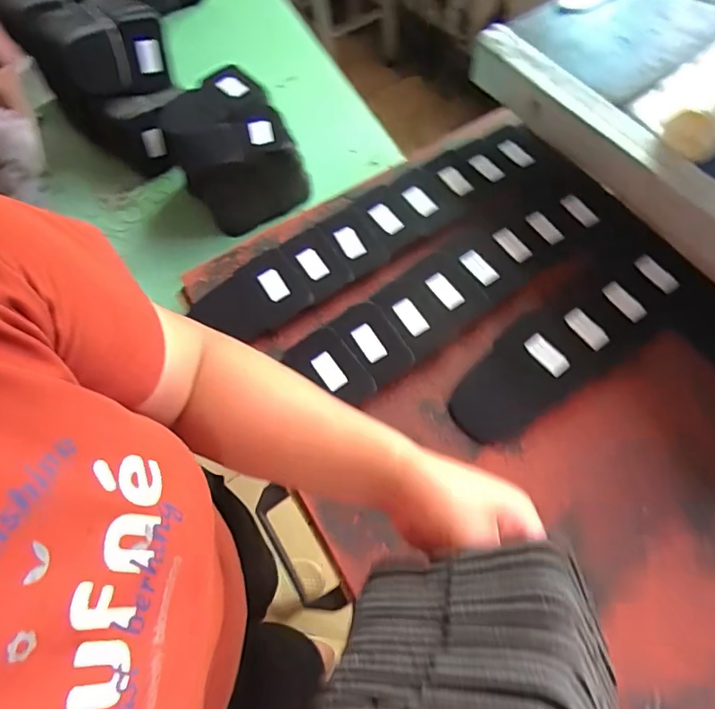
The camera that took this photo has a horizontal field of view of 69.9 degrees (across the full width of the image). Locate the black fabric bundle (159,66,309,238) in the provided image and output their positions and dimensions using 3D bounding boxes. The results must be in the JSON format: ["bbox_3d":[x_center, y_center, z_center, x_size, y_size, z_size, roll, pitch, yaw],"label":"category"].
[{"bbox_3d":[-0.174,-0.287,0.732,0.146,0.116,0.196,-35,66,-12],"label":"black fabric bundle"}]

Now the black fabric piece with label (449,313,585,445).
[{"bbox_3d":[0.165,0.026,0.532,0.147,0.019,0.090,-33,65,-11],"label":"black fabric piece with label"}]

